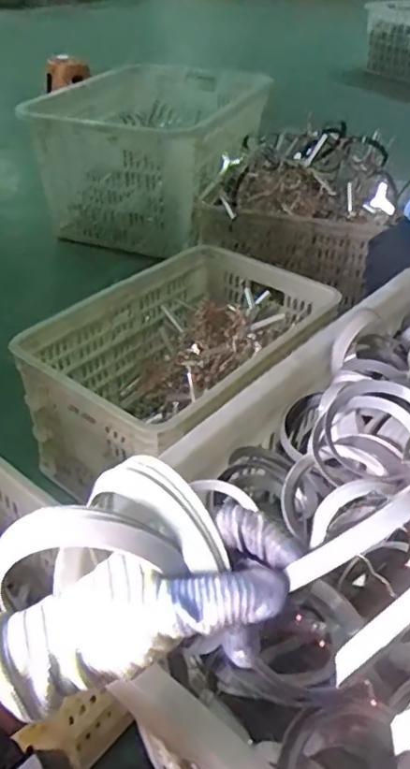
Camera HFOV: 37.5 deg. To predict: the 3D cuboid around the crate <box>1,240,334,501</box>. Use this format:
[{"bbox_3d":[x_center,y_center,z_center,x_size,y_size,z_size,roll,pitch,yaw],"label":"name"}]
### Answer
[{"bbox_3d":[-0.026,-0.032,1.136,0.344,0.262,0.543,26,44,30],"label":"crate"}]

